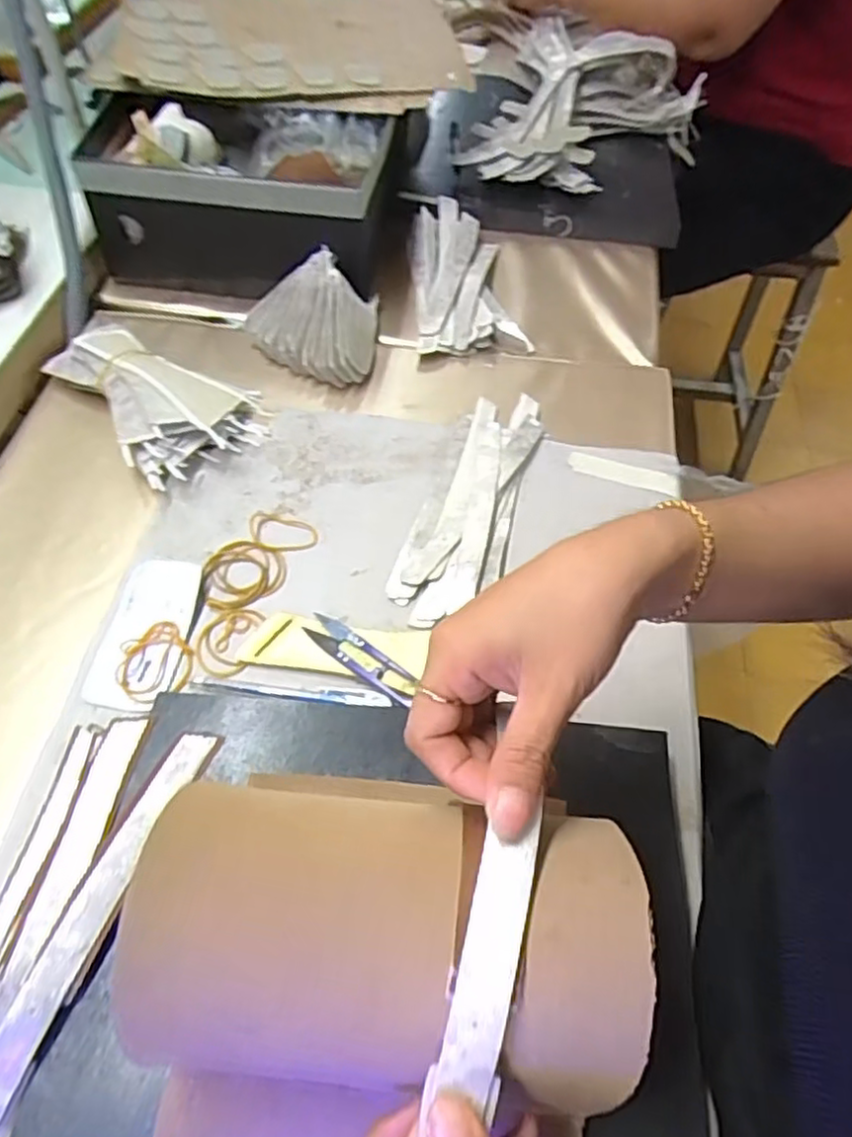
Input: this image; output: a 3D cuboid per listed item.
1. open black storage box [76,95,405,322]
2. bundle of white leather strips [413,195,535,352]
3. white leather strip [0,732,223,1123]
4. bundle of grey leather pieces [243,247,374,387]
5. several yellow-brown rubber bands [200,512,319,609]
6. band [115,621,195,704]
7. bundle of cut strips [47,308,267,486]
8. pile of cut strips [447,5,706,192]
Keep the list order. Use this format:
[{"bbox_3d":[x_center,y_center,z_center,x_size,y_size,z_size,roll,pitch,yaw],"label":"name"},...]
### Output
[{"bbox_3d":[-0.160,-0.342,0.627,0.240,0.101,0.150,9,57,5],"label":"open black storage box"},{"bbox_3d":[0.031,-0.282,0.665,0.095,0.028,0.208,-7,57,-5],"label":"bundle of white leather strips"},{"bbox_3d":[-0.165,0.169,0.350,0.025,0.012,0.190,24,56,3],"label":"white leather strip"},{"bbox_3d":[-0.095,-0.215,0.601,0.110,0.055,0.101,0,57,0],"label":"bundle of grey leather pieces"},{"bbox_3d":[-0.123,-0.006,0.493,0.055,0.006,0.088,24,60,15],"label":"several yellow-brown rubber bands"},{"bbox_3d":[-0.173,0.061,0.443,0.048,0.009,0.053,-36,72,-20],"label":"band"},{"bbox_3d":[-0.231,-0.155,0.570,0.217,0.039,0.113,40,65,23],"label":"bundle of cut strips"},{"bbox_3d":[0.180,-0.506,0.768,0.230,0.079,0.277,17,57,10],"label":"pile of cut strips"}]

